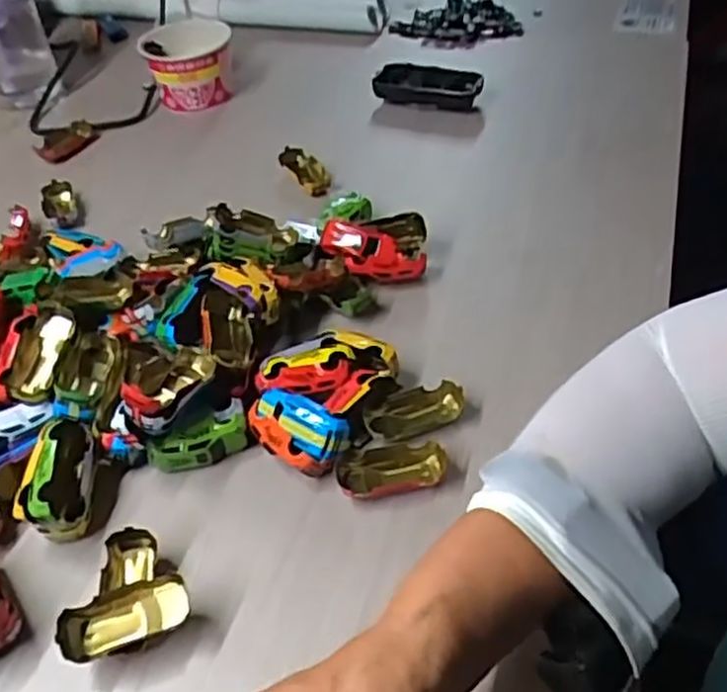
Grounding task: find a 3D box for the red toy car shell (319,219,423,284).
[{"bbox_3d":[0.005,-0.070,0.561,0.081,0.029,0.027,24,50,10],"label":"red toy car shell"}]

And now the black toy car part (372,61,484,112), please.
[{"bbox_3d":[0.060,-0.243,0.701,0.096,0.032,0.032,10,46,17],"label":"black toy car part"}]

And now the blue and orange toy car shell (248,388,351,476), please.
[{"bbox_3d":[-0.041,0.054,0.465,0.063,0.034,0.039,30,54,32],"label":"blue and orange toy car shell"}]

